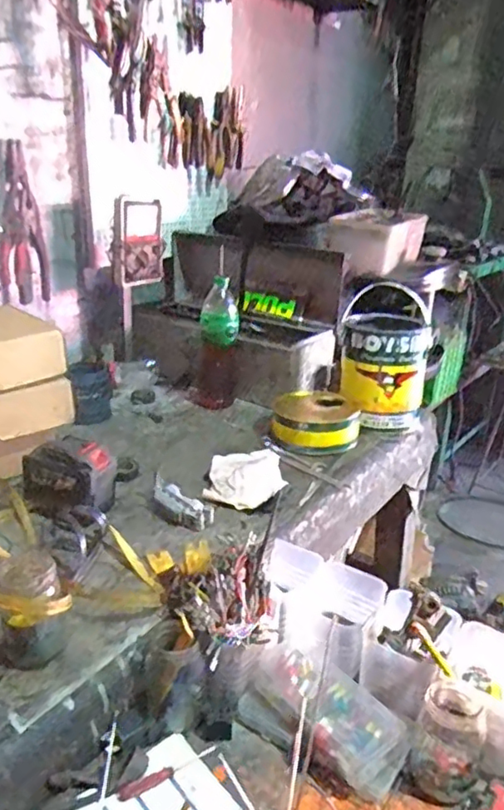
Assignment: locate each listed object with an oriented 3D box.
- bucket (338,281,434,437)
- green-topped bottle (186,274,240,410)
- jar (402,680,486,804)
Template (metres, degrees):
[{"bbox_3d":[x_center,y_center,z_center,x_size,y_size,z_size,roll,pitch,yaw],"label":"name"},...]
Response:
[{"bbox_3d":[0.261,-0.091,1.236,0.171,0.238,0.191,8,23,12],"label":"bucket"},{"bbox_3d":[-0.078,-0.128,1.305,0.096,0.257,0.102,0,23,-7],"label":"green-topped bottle"},{"bbox_3d":[0.189,0.322,0.597,0.062,0.098,0.072,16,26,29],"label":"jar"}]

